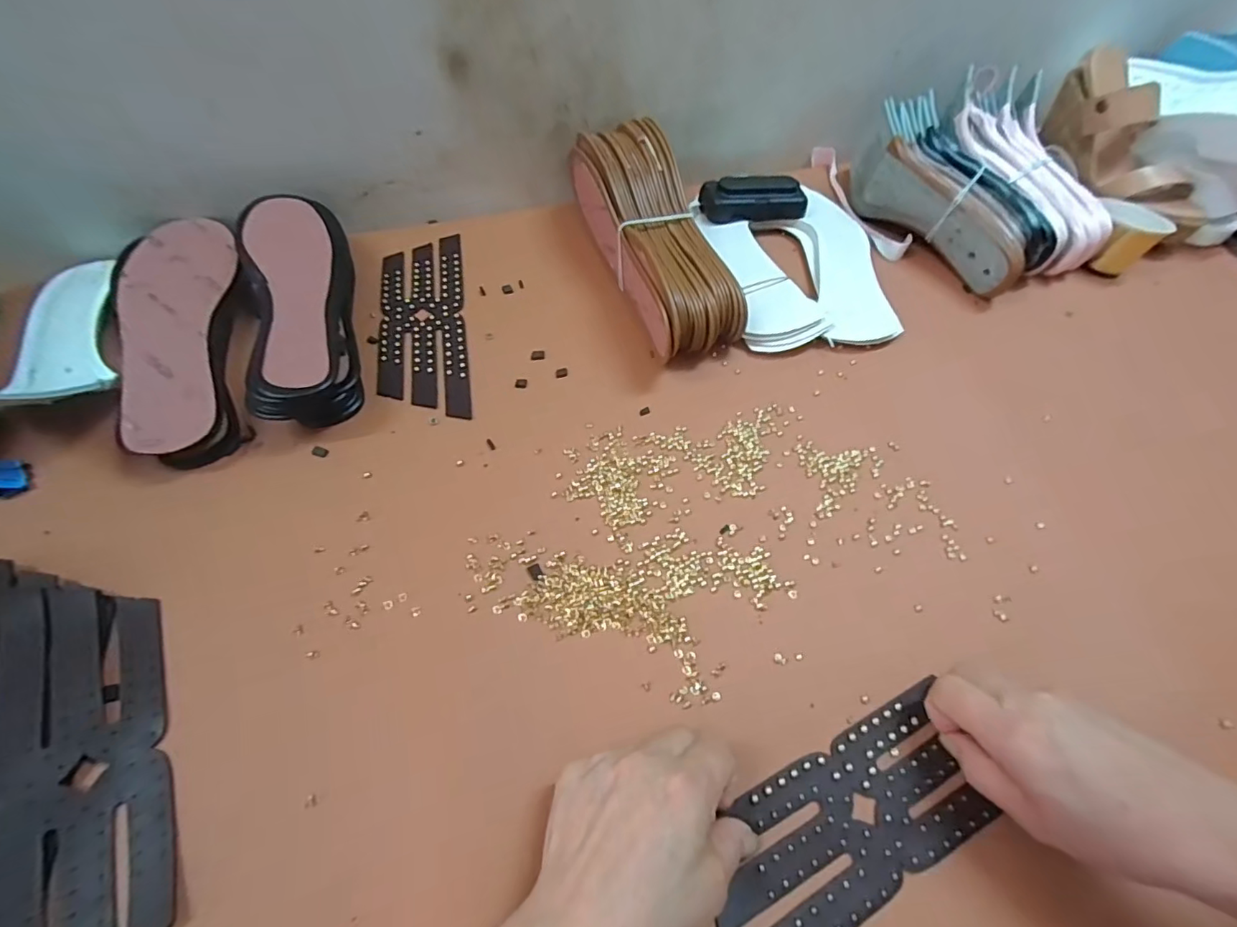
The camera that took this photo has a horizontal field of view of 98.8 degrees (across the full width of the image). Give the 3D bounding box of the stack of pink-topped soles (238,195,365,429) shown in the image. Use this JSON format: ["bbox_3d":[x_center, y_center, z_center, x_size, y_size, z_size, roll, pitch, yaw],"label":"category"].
[{"bbox_3d":[-0.243,-0.122,0.415,0.069,0.052,0.215,-15,59,-14],"label":"stack of pink-topped soles"}]

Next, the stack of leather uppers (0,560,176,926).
[{"bbox_3d":[-0.294,0.155,0.257,0.122,0.020,0.222,-20,60,-16],"label":"stack of leather uppers"}]

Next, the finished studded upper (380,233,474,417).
[{"bbox_3d":[-0.167,-0.124,0.454,0.069,0.005,0.209,-7,58,-9],"label":"finished studded upper"}]

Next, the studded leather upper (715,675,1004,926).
[{"bbox_3d":[0.112,0.191,0.274,0.164,0.005,0.070,-20,59,-17],"label":"studded leather upper"}]

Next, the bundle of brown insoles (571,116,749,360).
[{"bbox_3d":[0.034,-0.195,0.473,0.084,0.081,0.241,-13,59,-13],"label":"bundle of brown insoles"}]

